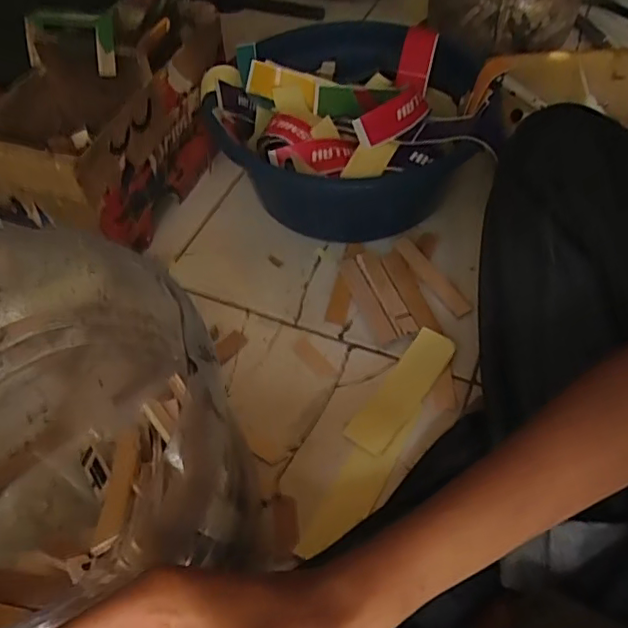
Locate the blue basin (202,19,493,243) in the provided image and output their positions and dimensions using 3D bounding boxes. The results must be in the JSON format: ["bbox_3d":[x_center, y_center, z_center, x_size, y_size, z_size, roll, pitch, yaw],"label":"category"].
[{"bbox_3d":[0.043,-0.248,0.791,0.333,0.146,0.333,-1,52,2],"label":"blue basin"}]

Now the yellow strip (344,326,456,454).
[{"bbox_3d":[0.095,0.078,0.616,0.042,0.011,0.158,31,60,23],"label":"yellow strip"}]

